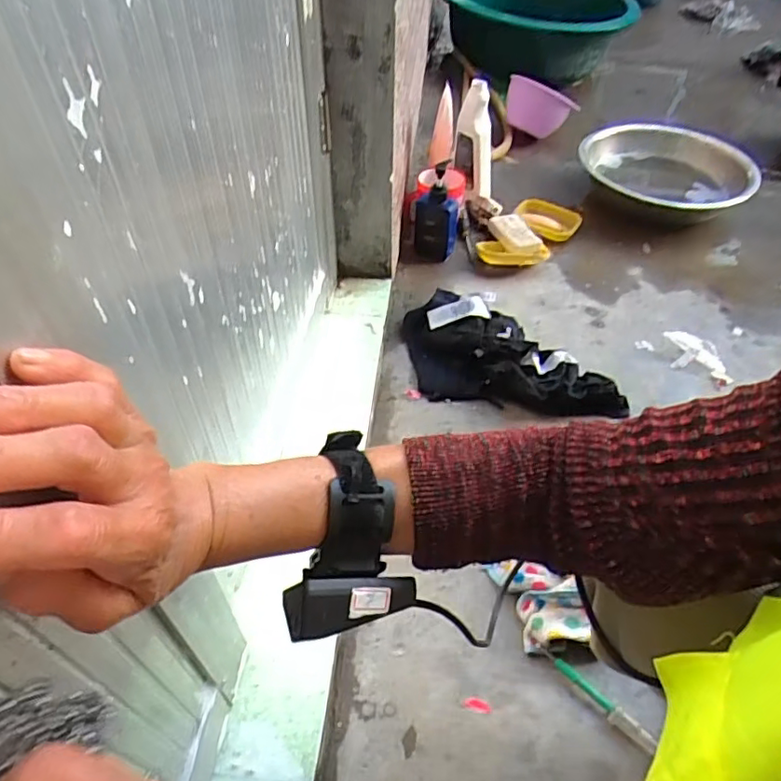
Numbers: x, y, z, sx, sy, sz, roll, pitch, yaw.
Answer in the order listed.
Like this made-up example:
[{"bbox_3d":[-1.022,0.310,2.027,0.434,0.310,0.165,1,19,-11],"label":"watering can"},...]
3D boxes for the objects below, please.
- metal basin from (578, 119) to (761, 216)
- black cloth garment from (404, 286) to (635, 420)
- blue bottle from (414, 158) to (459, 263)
[{"bbox_3d":[0.545,-0.443,1.176,0.315,0.082,0.315,1,48,-1],"label":"metal basin"},{"bbox_3d":[0.176,-0.063,0.855,0.318,0.063,0.203,7,49,4],"label":"black cloth garment"},{"bbox_3d":[0.081,-0.318,1.003,0.075,0.157,0.087,7,49,4],"label":"blue bottle"}]

